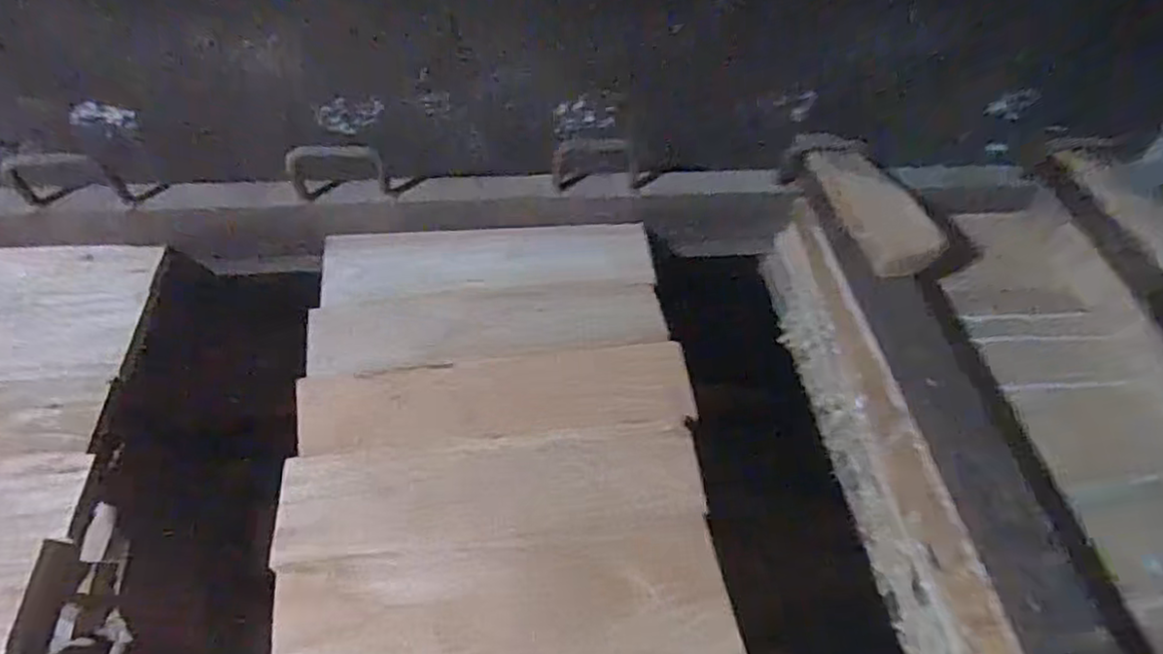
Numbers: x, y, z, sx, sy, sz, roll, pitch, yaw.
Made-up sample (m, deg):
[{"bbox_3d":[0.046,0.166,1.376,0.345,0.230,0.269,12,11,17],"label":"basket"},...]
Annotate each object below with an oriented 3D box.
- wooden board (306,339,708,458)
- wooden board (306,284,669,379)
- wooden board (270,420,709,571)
[{"bbox_3d":[-0.088,0.074,0.716,0.415,0.017,0.105,-4,55,-9],"label":"wooden board"},{"bbox_3d":[-0.105,-0.005,0.766,0.403,0.032,0.096,-6,55,-10],"label":"wooden board"},{"bbox_3d":[-0.083,0.157,0.645,0.409,0.020,0.109,-4,55,-9],"label":"wooden board"}]

